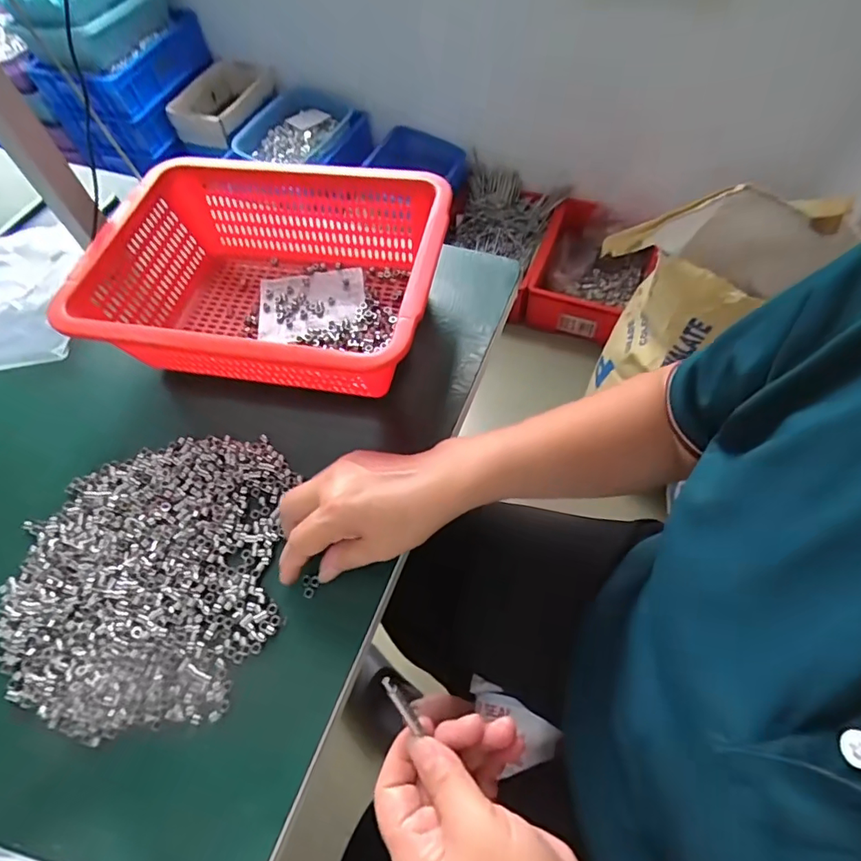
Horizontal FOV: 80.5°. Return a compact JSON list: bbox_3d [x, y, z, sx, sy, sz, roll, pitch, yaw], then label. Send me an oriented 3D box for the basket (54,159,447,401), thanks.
[{"bbox_3d":[-0.144,-0.135,0.474,0.300,0.097,0.225,9,60,9],"label":"basket"}]

